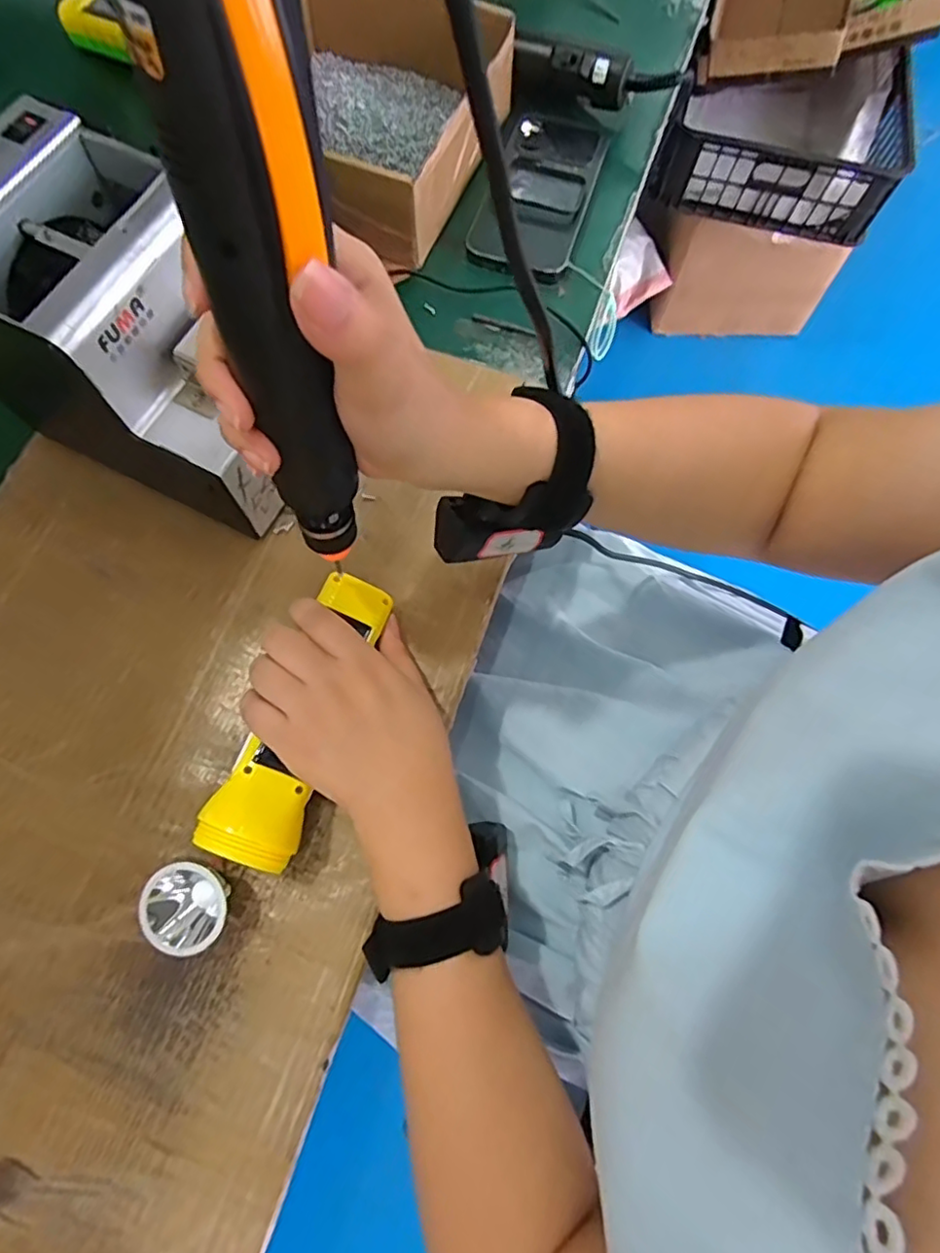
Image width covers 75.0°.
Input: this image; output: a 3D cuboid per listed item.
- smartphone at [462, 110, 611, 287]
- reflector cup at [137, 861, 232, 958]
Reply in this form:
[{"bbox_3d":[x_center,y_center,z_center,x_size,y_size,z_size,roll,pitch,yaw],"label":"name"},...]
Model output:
[{"bbox_3d":[0.058,-0.352,0.492,0.079,0.018,0.162,17,73,4],"label":"smartphone"},{"bbox_3d":[-0.146,0.147,0.318,0.042,0.034,0.036,31,74,8],"label":"reflector cup"}]

